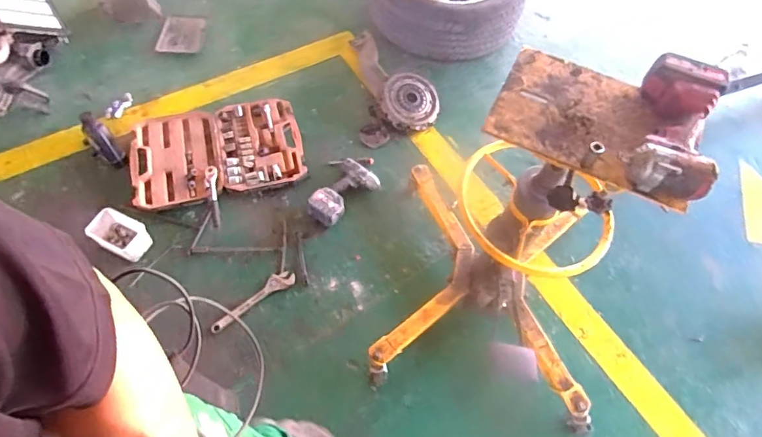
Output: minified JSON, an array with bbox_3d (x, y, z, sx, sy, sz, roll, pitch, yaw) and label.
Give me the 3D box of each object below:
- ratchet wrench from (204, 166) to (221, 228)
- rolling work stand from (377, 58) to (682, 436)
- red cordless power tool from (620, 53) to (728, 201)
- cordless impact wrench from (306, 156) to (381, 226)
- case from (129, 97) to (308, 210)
[{"bbox_3d":[-0.575,-0.076,1.591,0.043,0.030,0.213,-9,83,-7],"label":"ratchet wrench"},{"bbox_3d":[0.326,0.037,1.127,0.561,0.761,0.677,10,60,2],"label":"rolling work stand"},{"bbox_3d":[0.493,-0.157,0.780,0.118,0.070,0.251,22,62,9],"label":"red cordless power tool"},{"bbox_3d":[-0.125,-0.089,1.623,0.167,0.082,0.261,29,63,12],"label":"cordless impact wrench"},{"bbox_3d":[-0.584,-0.251,1.655,0.584,0.053,0.385,-14,62,-11],"label":"case"}]

